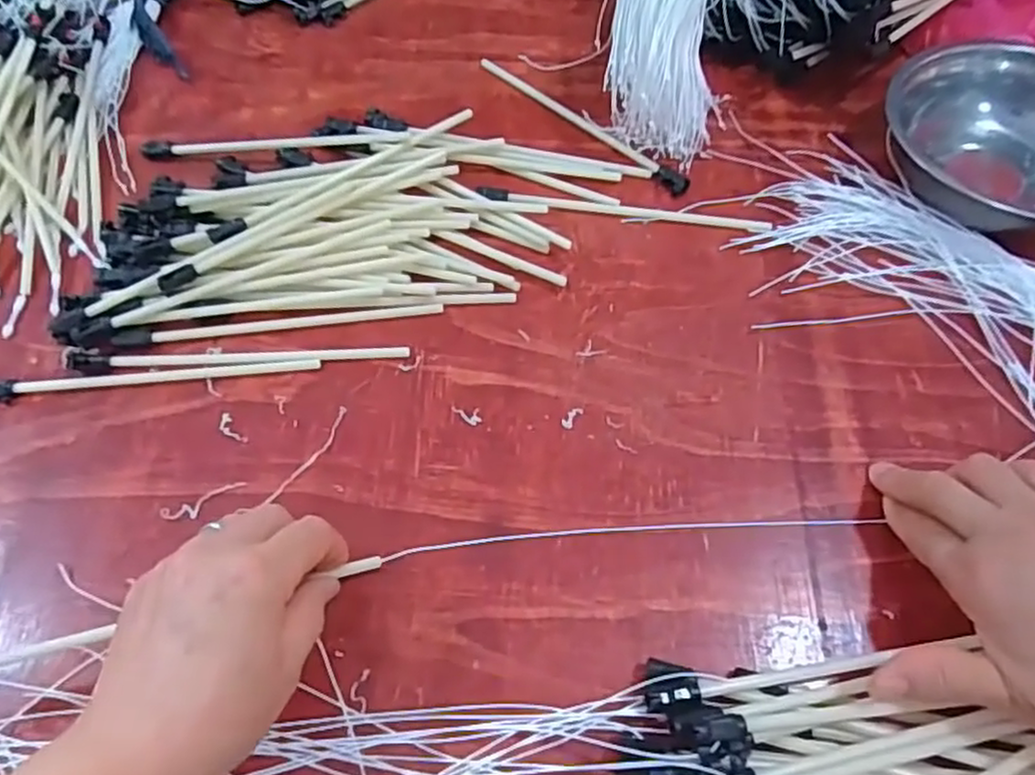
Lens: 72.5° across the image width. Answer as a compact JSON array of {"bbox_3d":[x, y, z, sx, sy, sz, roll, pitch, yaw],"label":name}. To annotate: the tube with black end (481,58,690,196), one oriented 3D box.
[{"bbox_3d":[0.046,-0.199,0.520,0.015,0.008,0.198,-40,67,-20],"label":"tube with black end"}]

